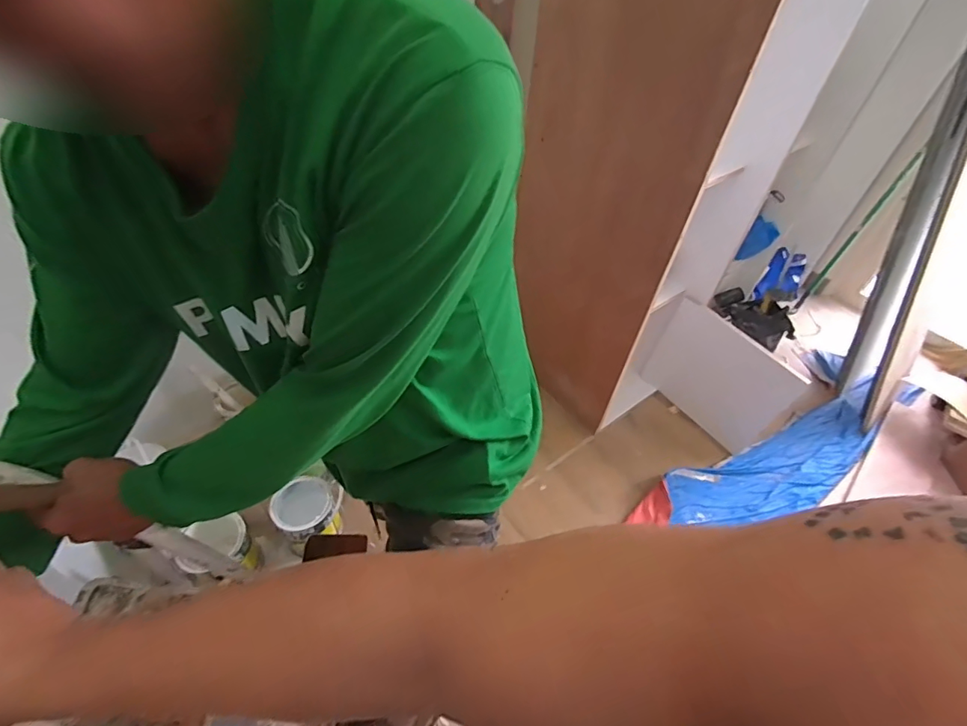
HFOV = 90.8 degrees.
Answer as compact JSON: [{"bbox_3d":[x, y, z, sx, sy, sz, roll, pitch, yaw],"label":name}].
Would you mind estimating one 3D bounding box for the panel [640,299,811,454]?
[{"bbox_3d":[0.822,0.046,1.705,0.029,0.424,0.463,-27,56,-26],"label":"panel"}]

